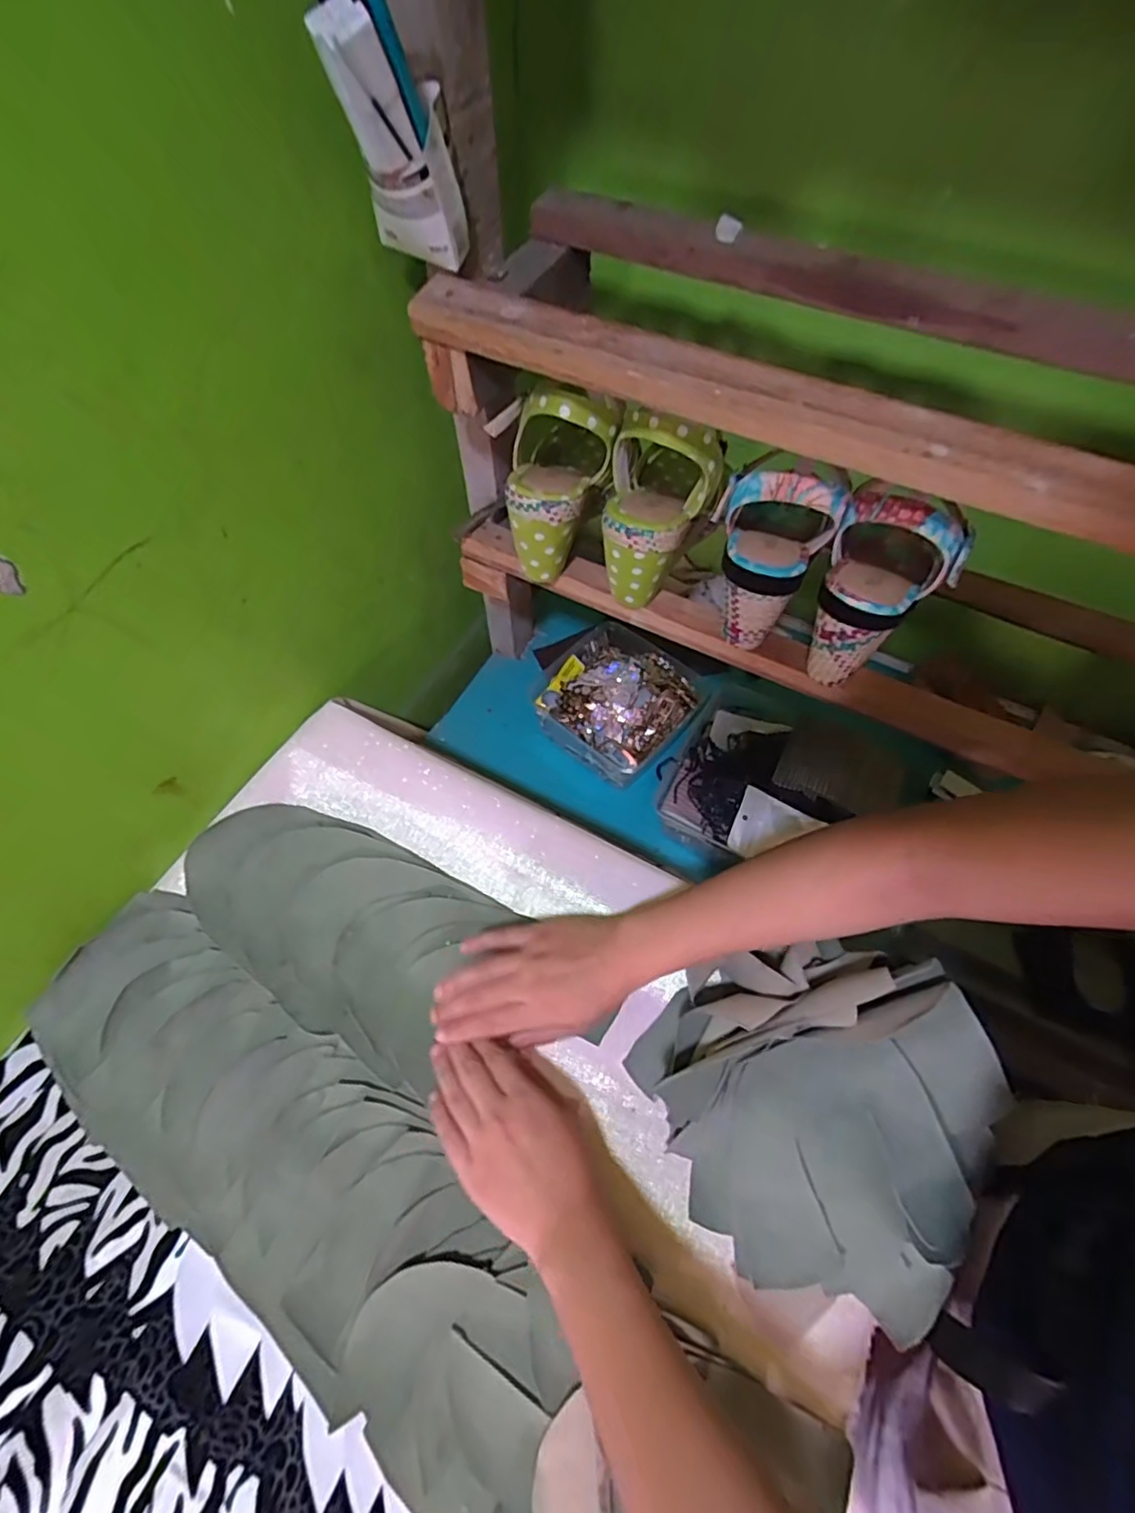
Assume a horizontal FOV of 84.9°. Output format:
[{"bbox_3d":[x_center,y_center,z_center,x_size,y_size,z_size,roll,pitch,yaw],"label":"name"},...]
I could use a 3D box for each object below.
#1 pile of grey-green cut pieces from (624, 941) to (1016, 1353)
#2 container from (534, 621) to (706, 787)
[{"bbox_3d":[0.171,0.225,0.399,0.222,0.108,0.199,40,68,21],"label":"pile of grey-green cut pieces"},{"bbox_3d":[0.058,-0.068,0.715,0.166,0.068,0.161,39,67,20],"label":"container"}]

